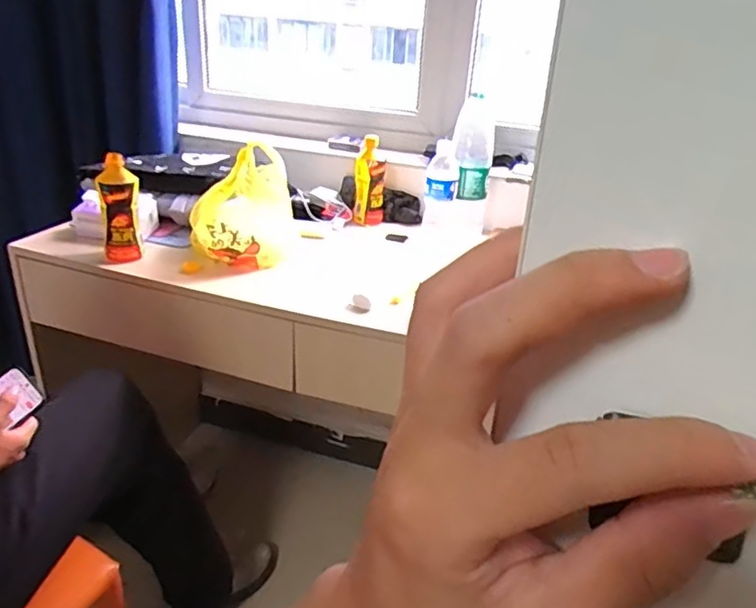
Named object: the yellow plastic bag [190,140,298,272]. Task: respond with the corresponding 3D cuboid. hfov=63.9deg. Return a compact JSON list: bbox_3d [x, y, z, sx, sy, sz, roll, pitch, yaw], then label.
[{"bbox_3d":[-0.251,-0.174,1.127,0.194,0.207,0.112,-3,27,-13],"label":"yellow plastic bag"}]

